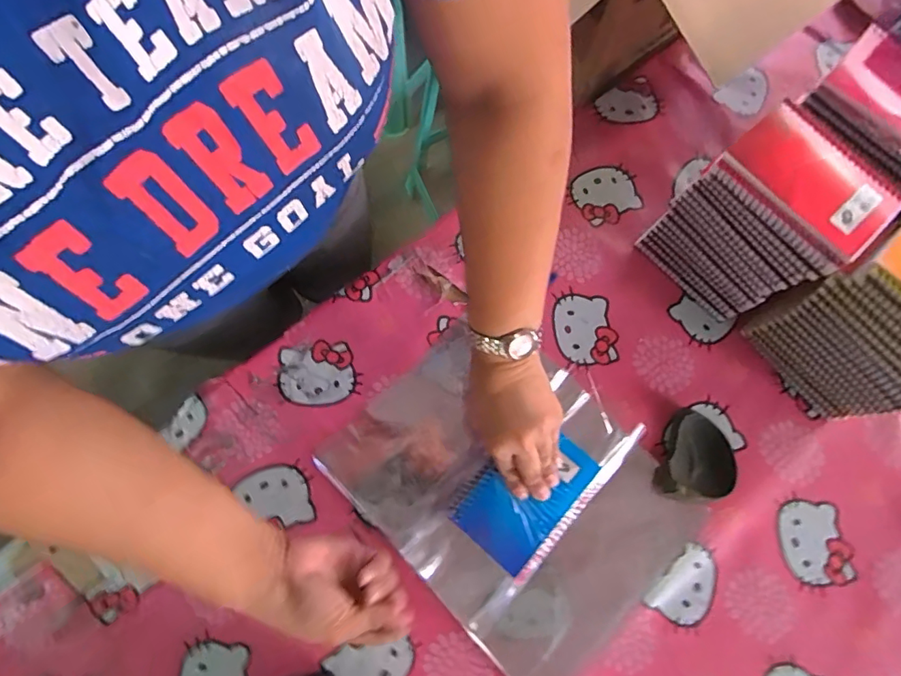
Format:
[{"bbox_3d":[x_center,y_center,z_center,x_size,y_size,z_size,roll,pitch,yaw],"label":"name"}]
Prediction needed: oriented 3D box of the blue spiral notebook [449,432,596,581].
[{"bbox_3d":[0.070,0.146,0.480,0.079,0.010,0.129,42,78,9],"label":"blue spiral notebook"}]

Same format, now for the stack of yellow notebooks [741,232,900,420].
[{"bbox_3d":[0.405,-0.012,0.487,0.104,0.184,0.139,-33,78,-9],"label":"stack of yellow notebooks"}]

